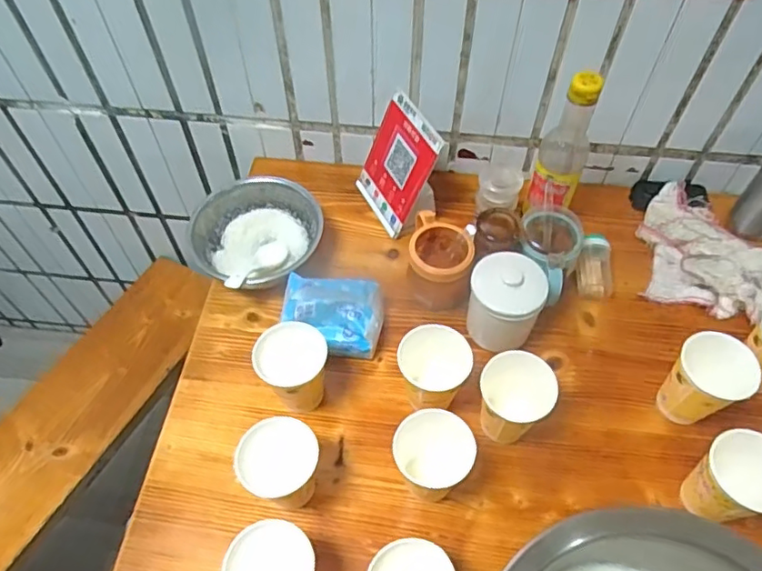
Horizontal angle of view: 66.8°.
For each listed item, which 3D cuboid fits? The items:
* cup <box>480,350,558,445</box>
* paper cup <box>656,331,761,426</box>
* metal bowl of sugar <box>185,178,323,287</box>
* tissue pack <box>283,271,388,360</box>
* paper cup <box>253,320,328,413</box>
[{"bbox_3d":[0.141,0.131,0.635,0.073,0.121,0.069,0,57,0],"label":"cup"},{"bbox_3d":[0.350,0.112,0.642,0.064,0.125,0.077,-26,61,-16],"label":"paper cup"},{"bbox_3d":[-0.177,-0.070,0.806,0.160,0.090,0.150,0,57,0],"label":"metal bowl of sugar"},{"bbox_3d":[-0.062,0.041,0.728,0.127,0.078,0.087,3,57,2],"label":"tissue pack"},{"bbox_3d":[-0.097,0.100,0.658,0.074,0.115,0.069,0,57,0],"label":"paper cup"}]

